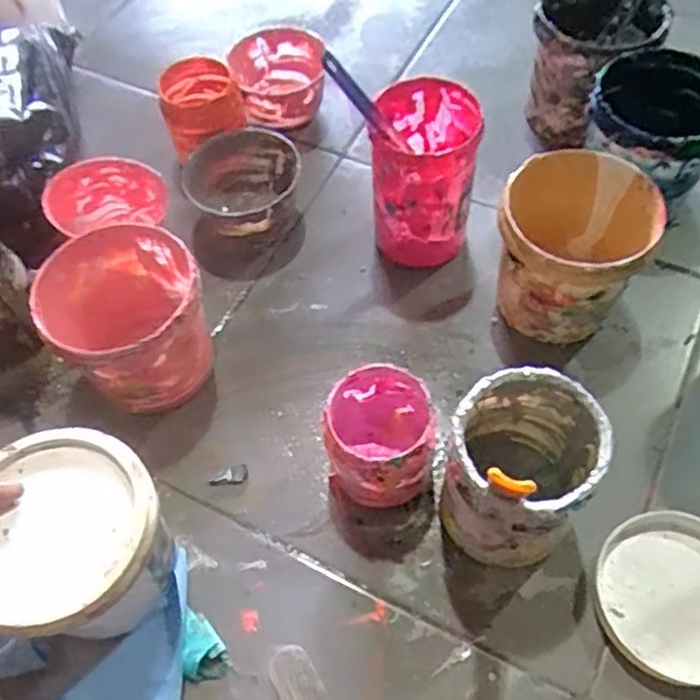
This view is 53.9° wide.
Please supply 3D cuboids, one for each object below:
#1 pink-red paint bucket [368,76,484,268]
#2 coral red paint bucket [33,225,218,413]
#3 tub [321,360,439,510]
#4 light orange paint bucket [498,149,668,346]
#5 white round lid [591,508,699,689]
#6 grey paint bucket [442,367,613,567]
[{"bbox_3d":[0.067,-0.159,0.636,0.090,0.157,0.098,9,60,8],"label":"pink-red paint bucket"},{"bbox_3d":[-0.184,-0.023,0.590,0.123,0.123,0.135,-1,59,2],"label":"coral red paint bucket"},{"bbox_3d":[0.024,0.070,0.538,0.086,0.096,0.090,-7,59,-1],"label":"tub"},{"bbox_3d":[0.188,-0.084,0.602,0.119,0.125,0.115,-1,59,2],"label":"light orange paint bucket"},{"bbox_3d":[0.242,0.180,0.503,0.117,0.016,0.115,-1,59,2],"label":"white round lid"},{"bbox_3d":[0.117,0.089,0.496,0.097,0.137,0.109,17,62,13],"label":"grey paint bucket"}]

